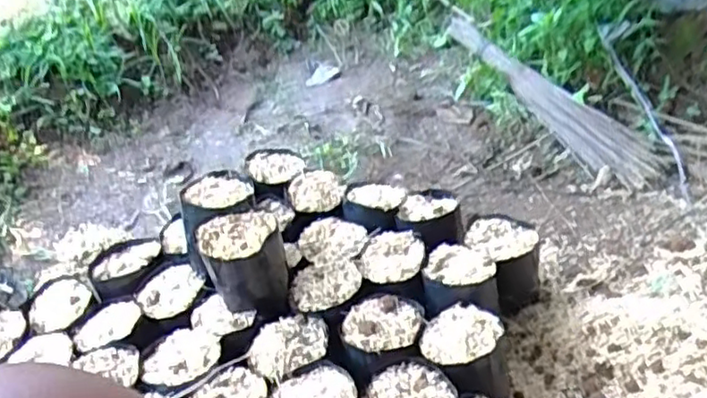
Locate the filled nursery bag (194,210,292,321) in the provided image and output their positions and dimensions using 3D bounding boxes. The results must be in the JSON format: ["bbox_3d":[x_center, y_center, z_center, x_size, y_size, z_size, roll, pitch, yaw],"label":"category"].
[{"bbox_3d":[-0.130,0.079,0.804,0.096,0.100,0.094,-9,37,-3],"label":"filled nursery bag"}]

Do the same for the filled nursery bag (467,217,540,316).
[{"bbox_3d":[0.199,0.093,0.894,0.094,0.100,0.105,0,37,9],"label":"filled nursery bag"}]

